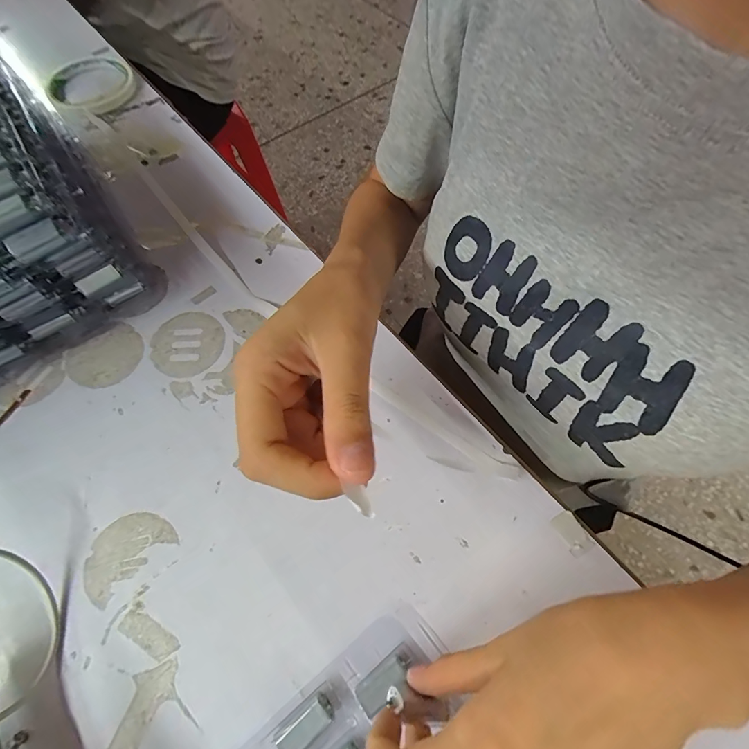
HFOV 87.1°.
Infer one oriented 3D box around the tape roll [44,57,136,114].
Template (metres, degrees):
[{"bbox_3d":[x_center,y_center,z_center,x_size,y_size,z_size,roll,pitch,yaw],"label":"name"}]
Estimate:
[{"bbox_3d":[-0.303,-0.313,0.425,0.089,0.012,0.098,-35,70,-16],"label":"tape roll"}]

